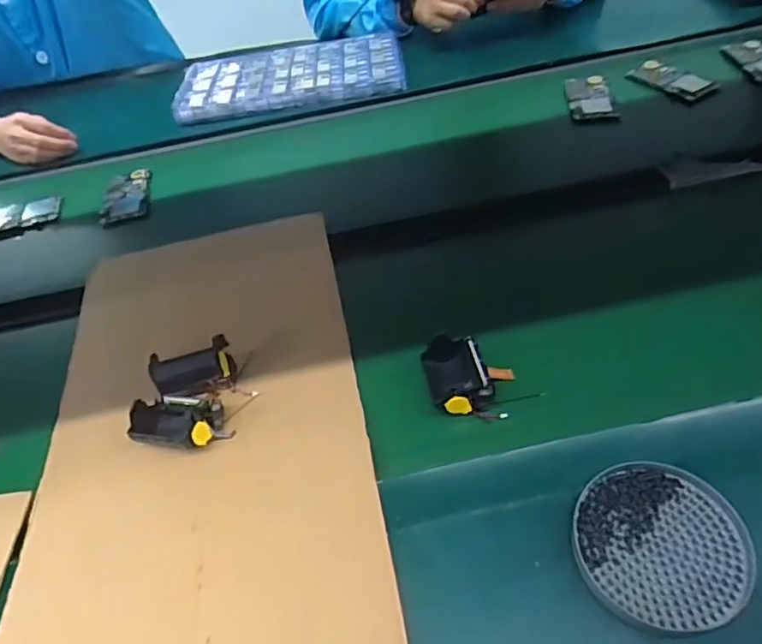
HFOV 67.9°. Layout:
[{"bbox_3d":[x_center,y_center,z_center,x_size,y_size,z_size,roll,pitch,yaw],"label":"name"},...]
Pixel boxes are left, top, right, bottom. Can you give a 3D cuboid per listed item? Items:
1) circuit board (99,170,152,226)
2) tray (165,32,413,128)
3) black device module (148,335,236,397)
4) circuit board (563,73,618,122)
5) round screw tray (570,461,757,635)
[{"bbox_3d":[-0.377,-0.191,0.835,0.069,0.013,0.117,-16,47,-8],"label":"circuit board"},{"bbox_3d":[-0.162,-0.441,1.021,0.398,0.033,0.235,-6,47,2],"label":"tray"},{"bbox_3d":[-0.181,0.047,0.549,0.071,0.049,0.036,-12,47,-4],"label":"black device module"},{"bbox_3d":[0.327,-0.352,0.884,0.068,0.012,0.147,0,47,8],"label":"circuit board"},{"bbox_3d":[0.198,0.156,0.404,0.113,0.023,0.112,-4,47,4],"label":"round screw tray"}]

